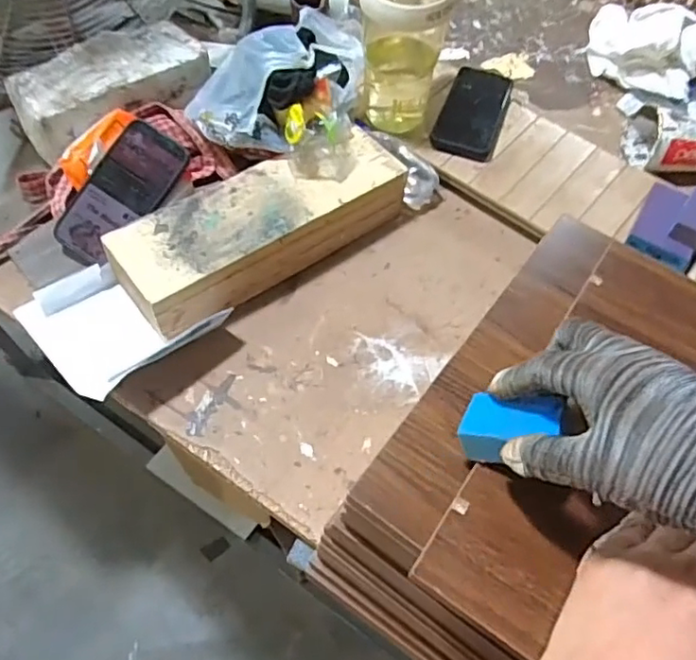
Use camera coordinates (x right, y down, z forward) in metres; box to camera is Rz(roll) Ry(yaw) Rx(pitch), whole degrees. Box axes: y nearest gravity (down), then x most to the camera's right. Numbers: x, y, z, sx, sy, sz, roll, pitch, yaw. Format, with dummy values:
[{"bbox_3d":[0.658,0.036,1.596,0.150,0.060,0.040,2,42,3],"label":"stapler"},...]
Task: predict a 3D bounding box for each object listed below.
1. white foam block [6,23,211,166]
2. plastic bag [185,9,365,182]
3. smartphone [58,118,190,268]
[{"bbox_3d":[-0.288,-0.303,0.733,0.128,0.052,0.231,40,67,19],"label":"white foam block"},{"bbox_3d":[-0.088,-0.306,0.721,0.205,0.095,0.238,6,61,2],"label":"plastic bag"},{"bbox_3d":[-0.252,-0.150,0.668,0.079,0.008,0.165,35,87,2],"label":"smartphone"}]

